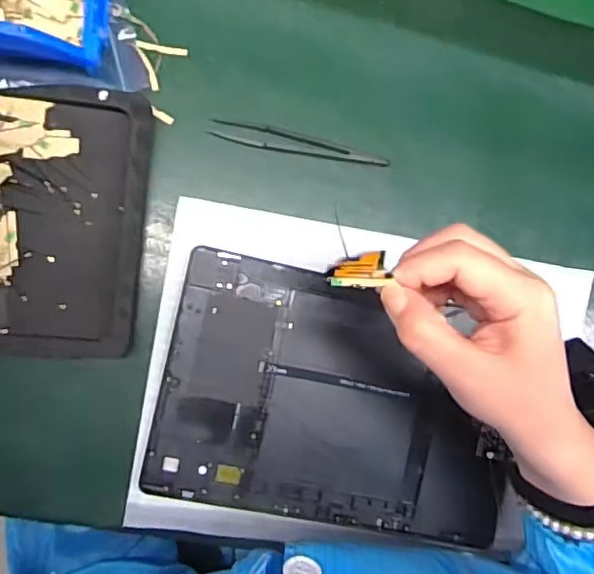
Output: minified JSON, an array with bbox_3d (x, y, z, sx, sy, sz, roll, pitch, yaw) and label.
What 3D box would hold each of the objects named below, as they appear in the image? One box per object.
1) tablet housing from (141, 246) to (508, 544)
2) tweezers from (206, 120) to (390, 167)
[{"bbox_3d":[0.029,0.074,0.377,0.227,0.010,0.153,12,88,-9],"label":"tablet housing"},{"bbox_3d":[0.003,-0.089,0.370,0.113,0.004,0.014,10,88,-9],"label":"tweezers"}]

